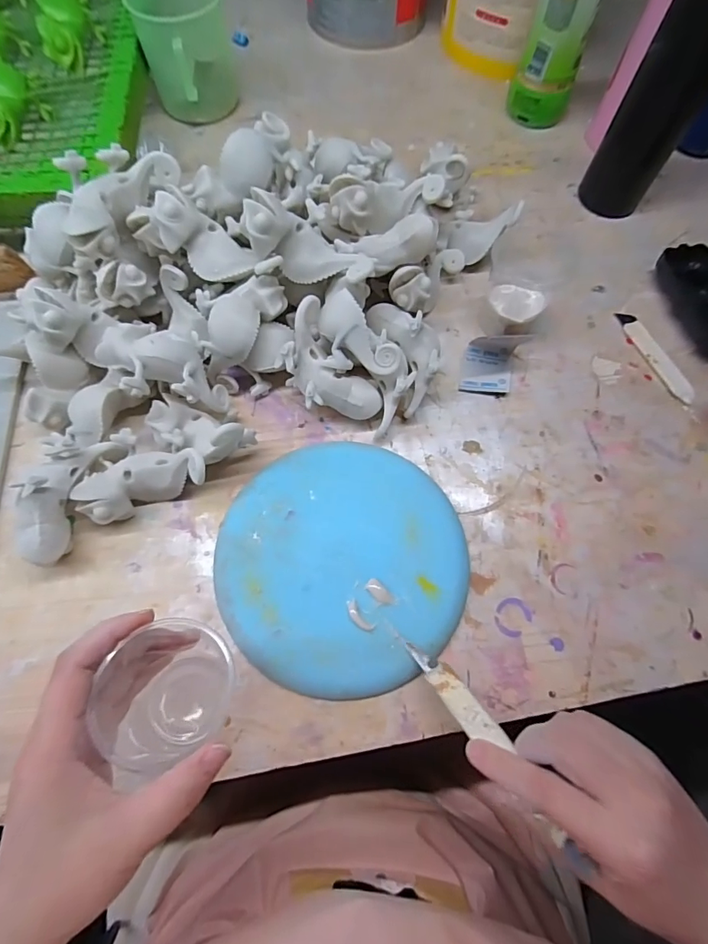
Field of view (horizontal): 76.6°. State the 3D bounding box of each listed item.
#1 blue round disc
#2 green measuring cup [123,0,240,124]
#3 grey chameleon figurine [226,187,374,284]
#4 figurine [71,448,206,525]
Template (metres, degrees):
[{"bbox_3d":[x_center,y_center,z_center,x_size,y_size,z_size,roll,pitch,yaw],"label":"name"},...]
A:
[{"bbox_3d":[-0.006,0.063,0.330,0.174,0.018,0.175,1,69,-2],"label":"blue round disc"},{"bbox_3d":[-0.177,-0.452,0.482,0.093,0.097,0.112,-11,70,-6],"label":"green measuring cup"},{"bbox_3d":[-0.039,-0.170,0.338,0.101,0.039,0.035,20,68,-19],"label":"grey chameleon figurine"},{"bbox_3d":[-0.156,0.006,0.333,0.098,0.049,0.044,-17,71,-8],"label":"figurine"}]

